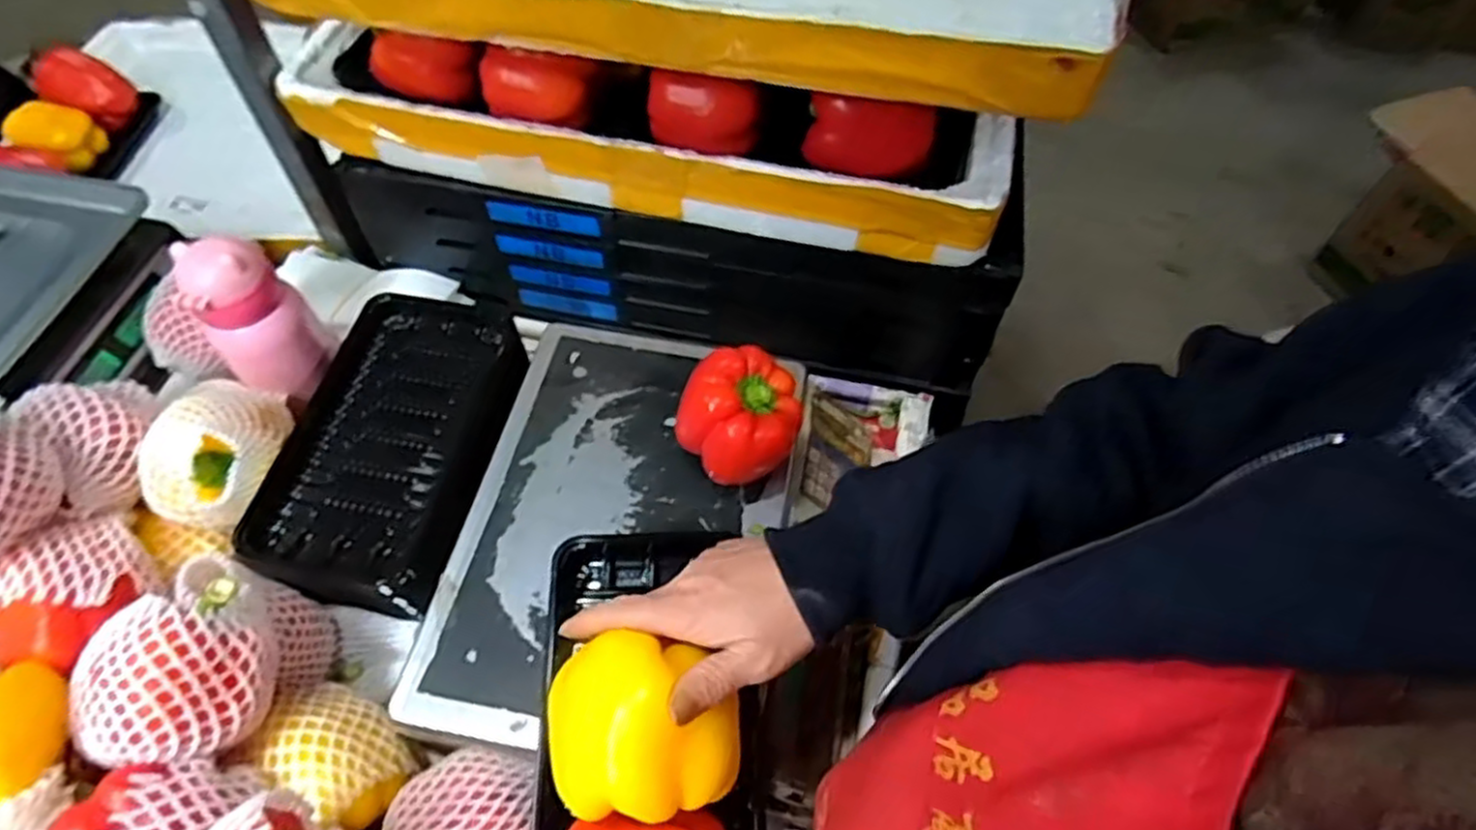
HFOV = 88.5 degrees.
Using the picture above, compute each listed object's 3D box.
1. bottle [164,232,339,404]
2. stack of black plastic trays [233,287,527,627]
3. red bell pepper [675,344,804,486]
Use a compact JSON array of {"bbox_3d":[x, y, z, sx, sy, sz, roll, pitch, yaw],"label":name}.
[{"bbox_3d":[-0.390,-0.077,0.613,0.067,0.132,0.064,-15,58,-10],"label":"bottle"},{"bbox_3d":[-0.269,0.023,0.607,0.158,0.063,0.255,6,57,3],"label":"stack of black plastic trays"},{"bbox_3d":[0.003,0.006,0.549,0.083,0.084,0.074,-27,61,-17],"label":"red bell pepper"}]

